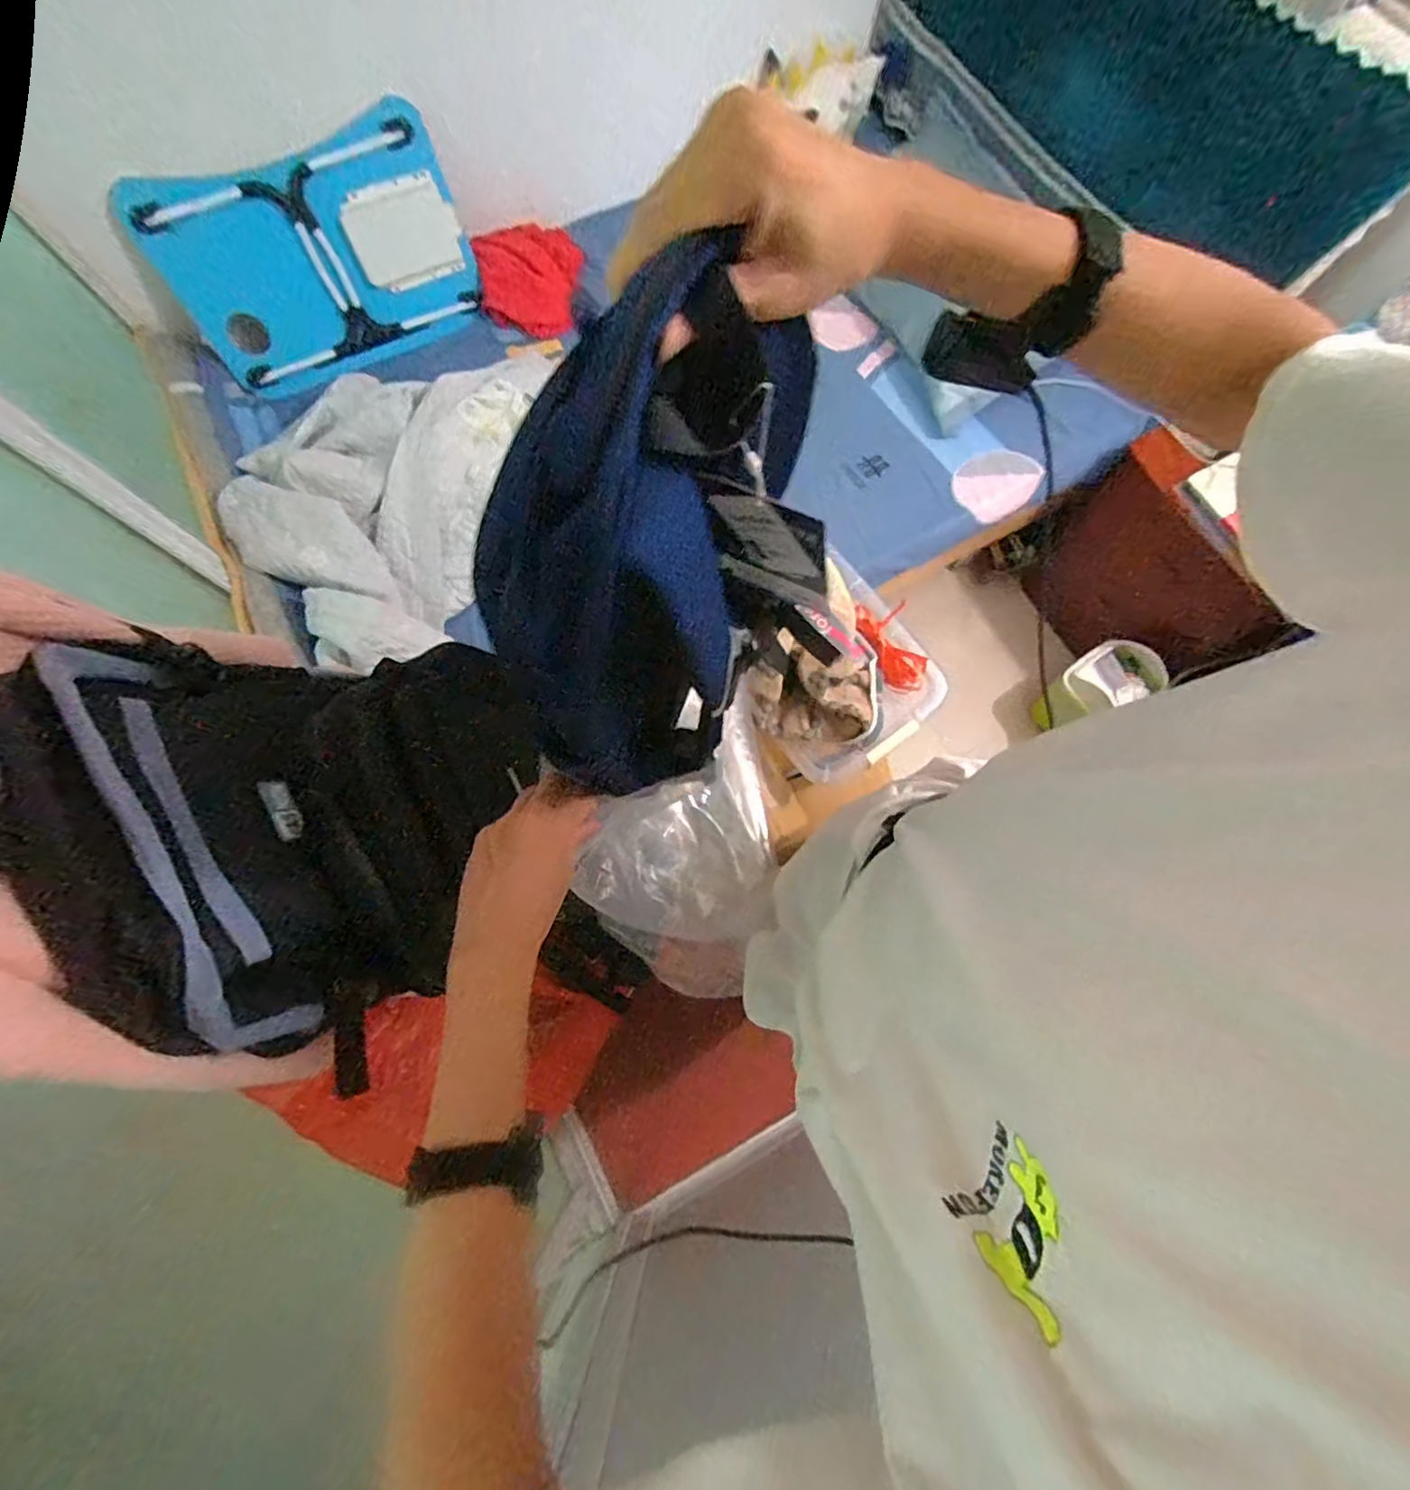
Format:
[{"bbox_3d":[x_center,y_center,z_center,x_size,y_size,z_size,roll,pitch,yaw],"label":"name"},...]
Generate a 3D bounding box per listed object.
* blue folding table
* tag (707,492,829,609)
[{"bbox_3d":[-0.799,-1.018,1.311,0.600,0.375,0.058,-29,50,-9],"label":"blue folding table"},{"bbox_3d":[0.044,-0.128,0.416,0.081,0.133,0.004,27,85,9],"label":"tag"}]

